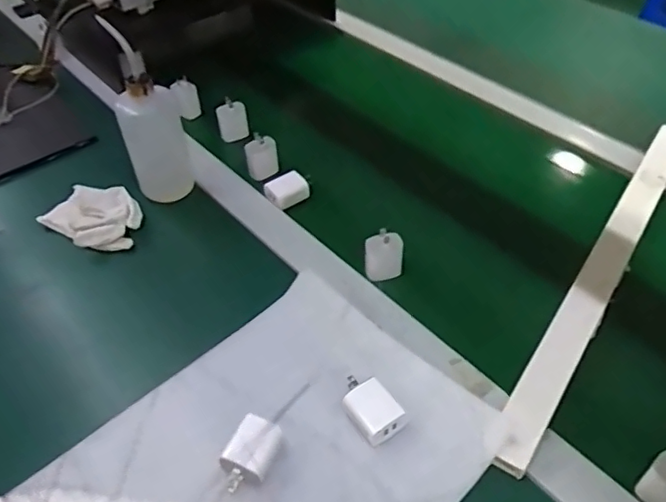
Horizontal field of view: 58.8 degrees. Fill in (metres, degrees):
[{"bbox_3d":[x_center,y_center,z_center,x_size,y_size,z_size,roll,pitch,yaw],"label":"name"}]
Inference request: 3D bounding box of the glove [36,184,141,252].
[{"bbox_3d":[-0.300,-0.044,0.743,0.122,0.032,0.086,18,49,19],"label":"glove"}]

